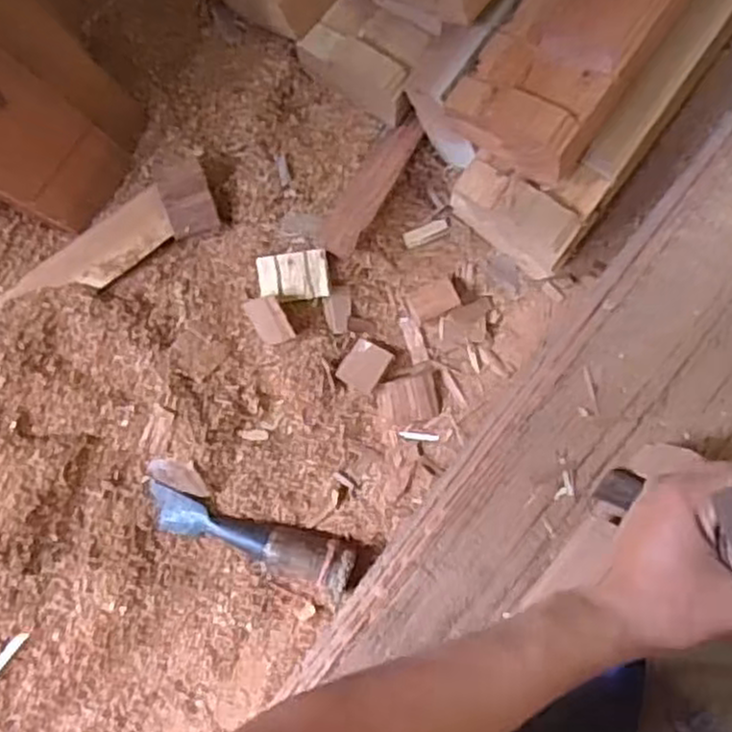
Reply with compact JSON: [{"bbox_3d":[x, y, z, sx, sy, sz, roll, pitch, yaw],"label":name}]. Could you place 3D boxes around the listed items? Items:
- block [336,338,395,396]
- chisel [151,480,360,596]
[{"bbox_3d":[-0.001,0.000,0.704,0.037,0.017,0.045,32,88,-9],"label":"block"},{"bbox_3d":[-0.110,0.162,0.714,0.196,0.035,0.051,17,90,6],"label":"chisel"}]

